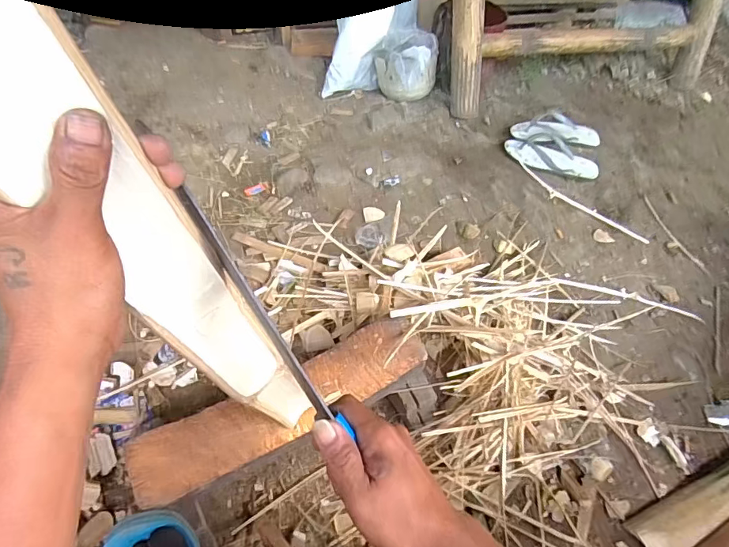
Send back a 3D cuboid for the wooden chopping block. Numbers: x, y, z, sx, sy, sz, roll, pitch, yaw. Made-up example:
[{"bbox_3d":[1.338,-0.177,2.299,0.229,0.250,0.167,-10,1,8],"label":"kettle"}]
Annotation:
[{"bbox_3d":[-0.099,0.222,0.702,0.424,0.134,0.141,-20,54,-20],"label":"wooden chopping block"}]

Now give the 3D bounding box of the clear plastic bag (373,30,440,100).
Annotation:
[{"bbox_3d":[0.113,-0.566,1.314,0.178,0.186,0.160,8,49,2],"label":"clear plastic bag"}]

